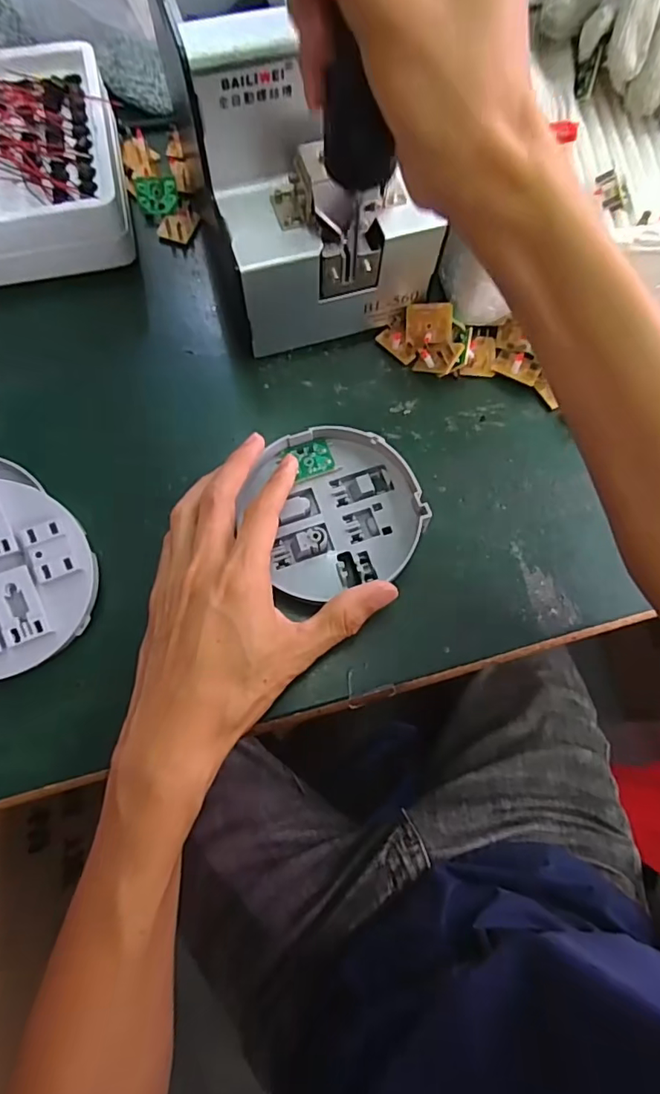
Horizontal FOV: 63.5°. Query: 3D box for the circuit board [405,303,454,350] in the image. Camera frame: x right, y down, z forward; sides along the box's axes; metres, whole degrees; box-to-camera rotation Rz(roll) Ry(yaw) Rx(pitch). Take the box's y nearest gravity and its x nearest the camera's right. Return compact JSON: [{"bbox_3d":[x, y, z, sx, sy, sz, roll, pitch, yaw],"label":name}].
[{"bbox_3d":[0.066,-0.146,0.353,0.030,0.004,0.028,3,104,12],"label":"circuit board"}]

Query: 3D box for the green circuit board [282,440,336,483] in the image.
[{"bbox_3d":[-0.012,-0.053,0.320,0.026,0.004,0.023,-19,73,-8],"label":"green circuit board"}]

